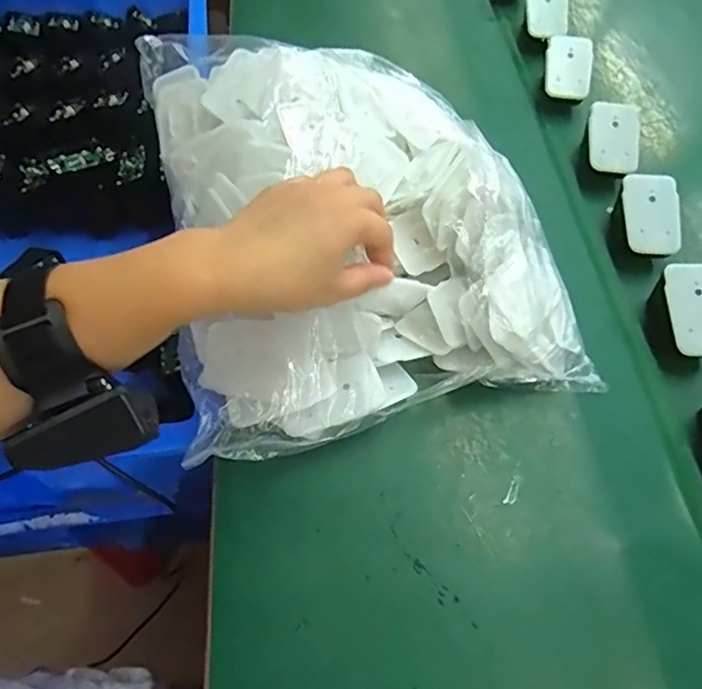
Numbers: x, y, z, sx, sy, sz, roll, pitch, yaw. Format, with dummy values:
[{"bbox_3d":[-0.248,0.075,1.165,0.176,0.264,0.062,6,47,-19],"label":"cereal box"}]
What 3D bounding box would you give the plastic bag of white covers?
[{"bbox_3d":[0.003,-0.106,0.412,0.263,0.092,0.314,-10,60,-9],"label":"plastic bag of white covers"}]

